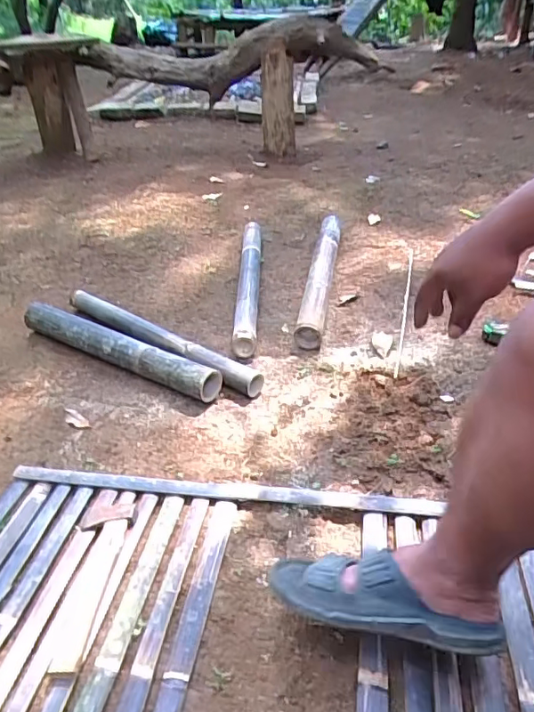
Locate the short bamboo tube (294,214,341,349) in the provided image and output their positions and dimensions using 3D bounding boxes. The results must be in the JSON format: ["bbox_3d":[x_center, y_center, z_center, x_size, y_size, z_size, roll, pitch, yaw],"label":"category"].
[{"bbox_3d":[0.158,-0.254,1.531,0.057,0.059,0.675,6,40,10],"label":"short bamboo tube"}]

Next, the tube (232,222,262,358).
[{"bbox_3d":[-0.049,-0.219,1.529,0.057,0.070,0.670,0,35,1],"label":"tube"}]

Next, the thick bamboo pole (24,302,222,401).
[{"bbox_3d":[-0.358,-0.019,1.262,0.588,0.081,0.069,19,40,27],"label":"thick bamboo pole"}]

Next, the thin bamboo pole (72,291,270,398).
[{"bbox_3d":[-0.282,-0.051,1.314,0.663,0.061,0.072,23,42,30],"label":"thin bamboo pole"}]

